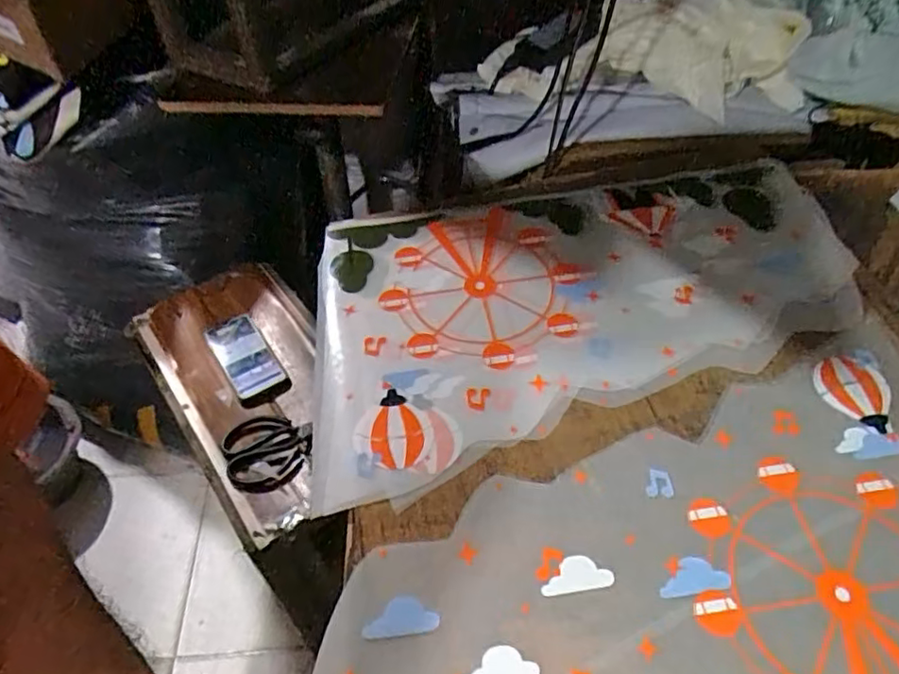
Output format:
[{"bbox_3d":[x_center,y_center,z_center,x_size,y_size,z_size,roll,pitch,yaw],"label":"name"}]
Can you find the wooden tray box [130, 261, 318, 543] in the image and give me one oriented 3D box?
[{"bbox_3d":[-0.276,0.063,0.865,0.235,0.048,0.480,-29,54,-25],"label":"wooden tray box"}]

